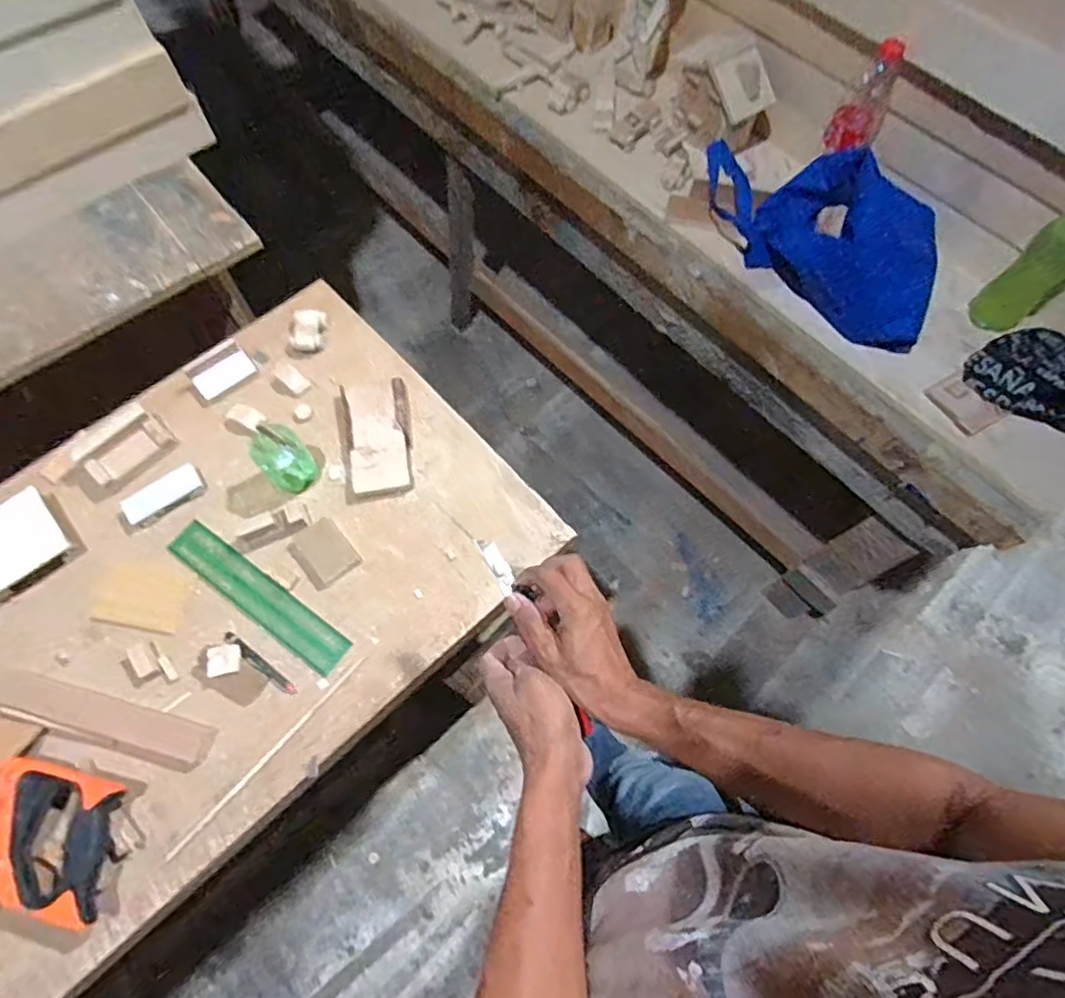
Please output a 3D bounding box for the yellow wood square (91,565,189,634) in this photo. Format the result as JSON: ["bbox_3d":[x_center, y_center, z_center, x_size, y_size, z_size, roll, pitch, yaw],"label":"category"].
[{"bbox_3d":[-0.454,0.114,0.701,0.107,0.011,0.066,12,68,2],"label":"yellow wood square"}]

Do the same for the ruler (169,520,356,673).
[{"bbox_3d":[-0.317,0.110,0.699,0.251,0.004,0.046,34,70,13],"label":"ruler"}]

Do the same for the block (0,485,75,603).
[{"bbox_3d":[-0.592,0.053,0.683,0.108,0.032,0.086,-34,74,-15],"label":"block"}]

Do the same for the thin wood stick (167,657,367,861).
[{"bbox_3d":[-0.275,0.265,0.636,0.010,0.010,0.253,40,72,13],"label":"thin wood stick"}]

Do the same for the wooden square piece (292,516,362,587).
[{"bbox_3d":[-0.243,0.060,0.715,0.050,0.005,0.074,-37,74,-15],"label":"wooden square piece"}]

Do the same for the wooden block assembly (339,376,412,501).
[{"bbox_3d":[-0.194,-0.082,0.769,0.077,0.019,0.158,-10,69,-7],"label":"wooden block assembly"}]

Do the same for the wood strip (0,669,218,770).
[{"bbox_3d":[-0.455,0.234,0.640,0.232,0.006,0.044,16,68,4],"label":"wood strip"}]

